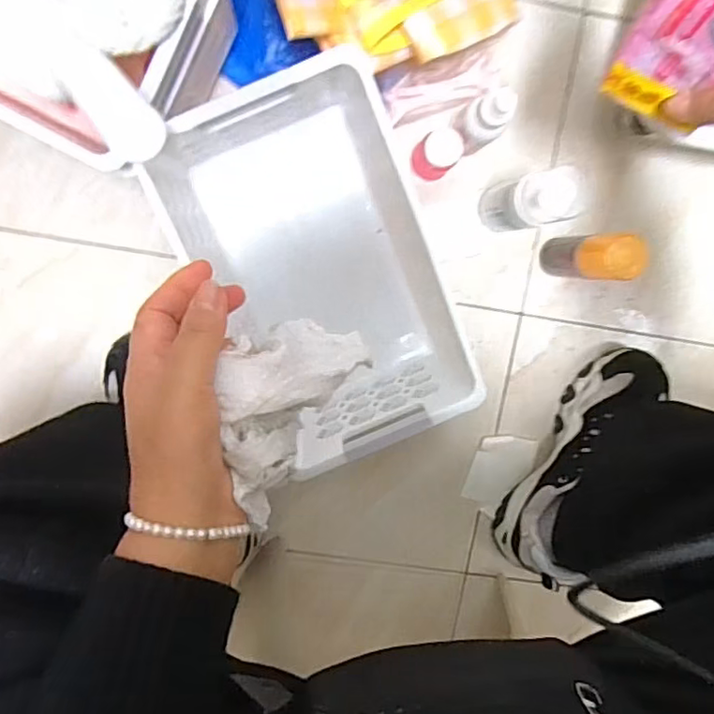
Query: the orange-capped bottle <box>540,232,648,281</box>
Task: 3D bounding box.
[{"bbox_3d":[0.214,-0.094,0.544,0.036,0.145,0.039,3,99,-3],"label":"orange-capped bottle"}]

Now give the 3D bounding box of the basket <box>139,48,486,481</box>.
[{"bbox_3d":[-0.024,-0.074,0.526,0.182,0.162,0.297,-28,100,2],"label":"basket"}]

